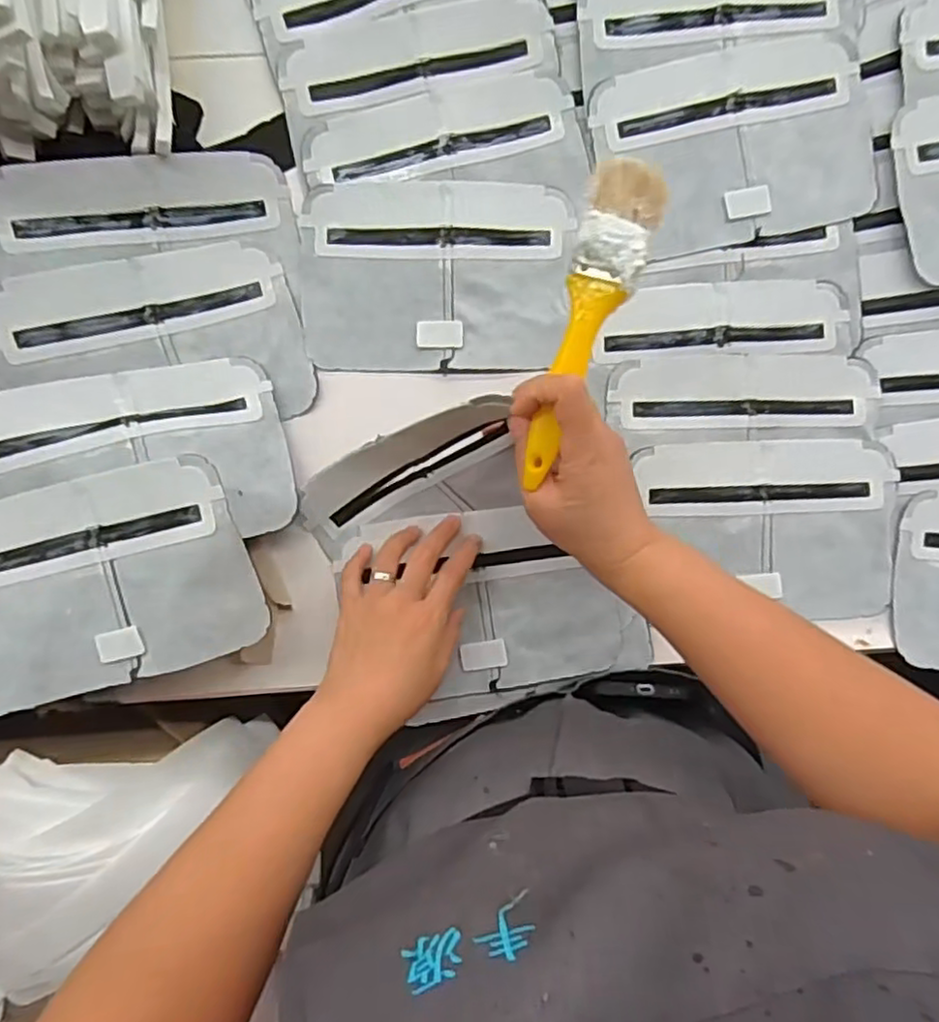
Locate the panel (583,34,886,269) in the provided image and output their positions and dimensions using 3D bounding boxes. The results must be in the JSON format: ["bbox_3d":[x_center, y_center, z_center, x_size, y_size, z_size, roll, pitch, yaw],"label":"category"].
[{"bbox_3d":[0.189,-0.259,0.475,0.189,0.009,0.128,-13,93,-1],"label":"panel"}]

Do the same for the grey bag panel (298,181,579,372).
[{"bbox_3d":[-0.023,-0.167,0.483,0.190,0.009,0.129,1,92,-1],"label":"grey bag panel"}]

